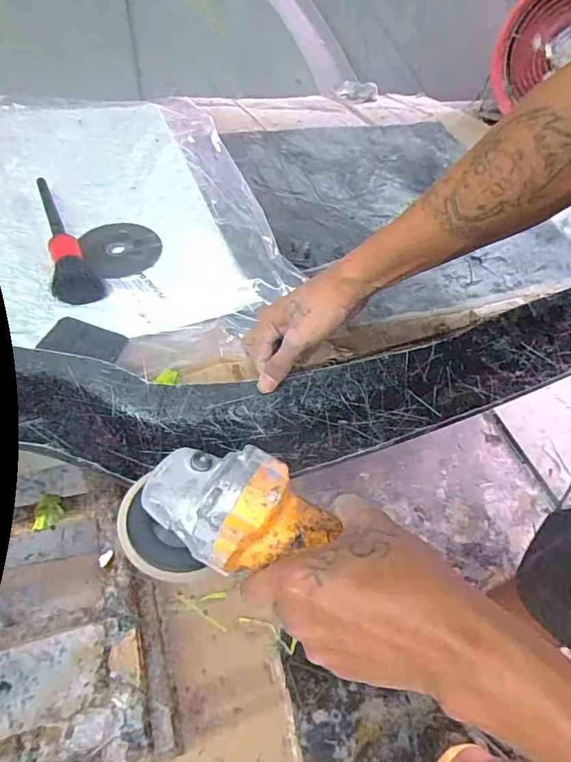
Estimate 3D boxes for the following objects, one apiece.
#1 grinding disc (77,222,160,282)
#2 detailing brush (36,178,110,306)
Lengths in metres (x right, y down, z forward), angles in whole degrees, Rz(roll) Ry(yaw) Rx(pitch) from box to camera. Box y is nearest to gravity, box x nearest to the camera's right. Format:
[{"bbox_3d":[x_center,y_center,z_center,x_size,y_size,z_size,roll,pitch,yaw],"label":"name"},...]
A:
[{"bbox_3d":[-0.194,-0.158,0.579,0.090,0.007,0.096,5,51,-6],"label":"grinding disc"},{"bbox_3d":[-0.247,-0.161,0.562,0.053,0.037,0.184,-12,52,-19],"label":"detailing brush"}]

